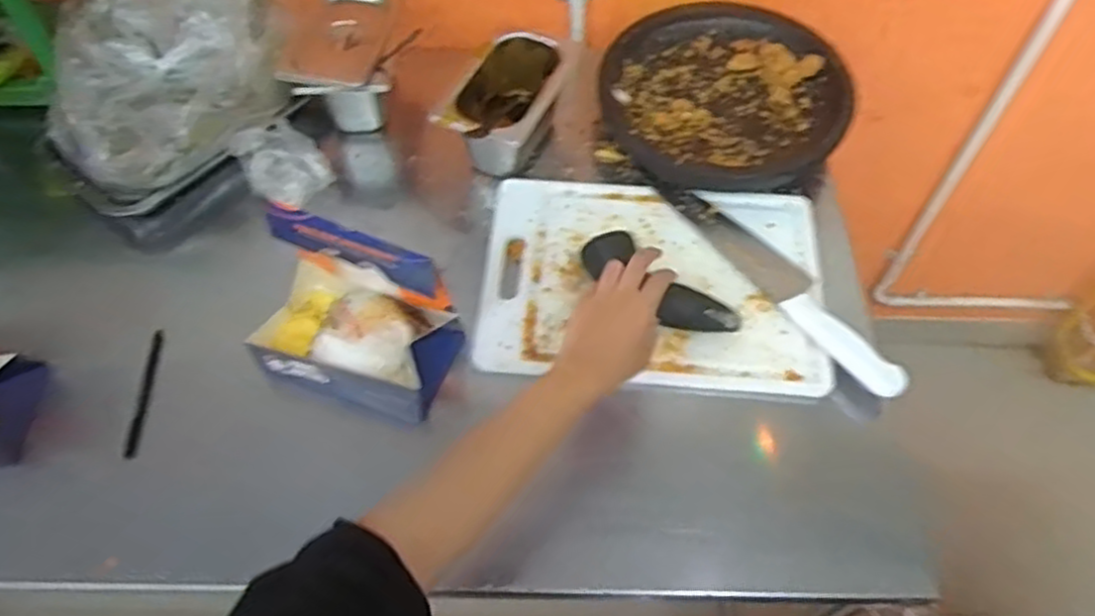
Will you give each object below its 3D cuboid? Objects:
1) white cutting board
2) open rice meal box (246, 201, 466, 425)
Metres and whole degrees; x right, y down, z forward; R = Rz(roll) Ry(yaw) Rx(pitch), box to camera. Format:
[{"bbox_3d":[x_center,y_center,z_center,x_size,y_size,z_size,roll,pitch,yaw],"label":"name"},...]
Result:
[{"bbox_3d":[0.108,-0.033,0.789,0.343,0.024,0.249,5,58,3],"label":"white cutting board"},{"bbox_3d":[-0.184,0.003,0.695,0.176,0.147,0.113,16,59,10],"label":"open rice meal box"}]

